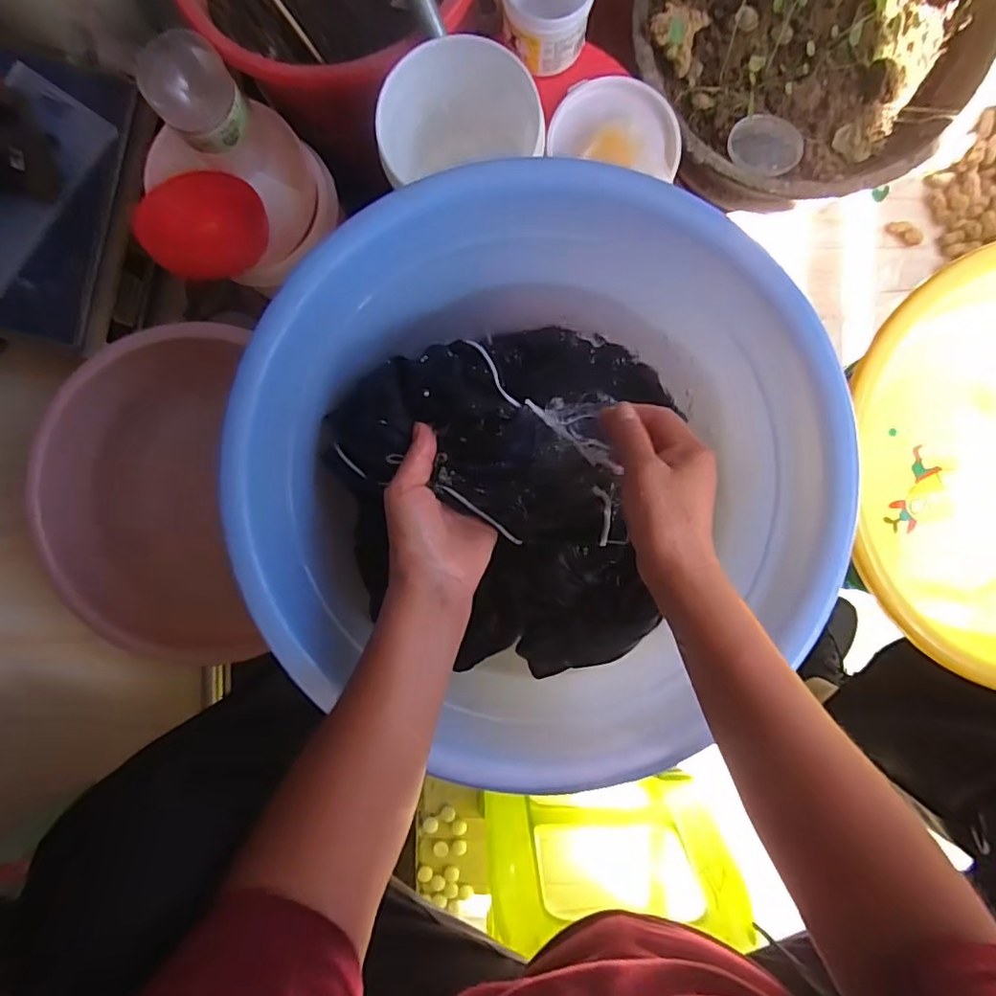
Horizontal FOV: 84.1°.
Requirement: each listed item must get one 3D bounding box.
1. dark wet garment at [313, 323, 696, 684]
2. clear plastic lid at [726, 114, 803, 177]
[{"bbox_3d":[0.039,-0.010,0.420,0.244,0.111,0.273,-33,90,2],"label":"dark wet garment"},{"bbox_3d":[0.271,-0.354,0.553,0.075,0.009,0.066,-21,79,-6],"label":"clear plastic lid"}]

